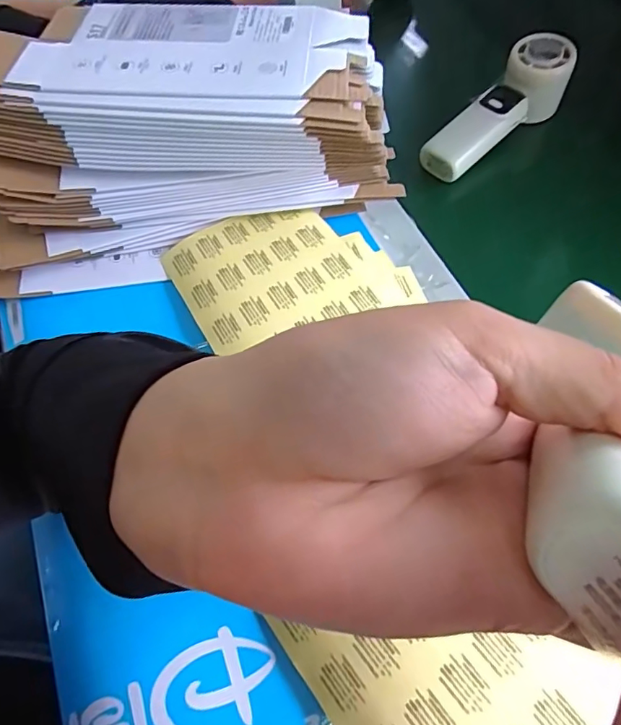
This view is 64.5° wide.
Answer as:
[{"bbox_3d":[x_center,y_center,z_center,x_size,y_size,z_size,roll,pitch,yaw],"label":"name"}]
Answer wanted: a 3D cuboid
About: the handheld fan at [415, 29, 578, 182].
[{"bbox_3d":[0.169,-0.226,0.454,0.159,0.044,0.051,-42,68,-1],"label":"handheld fan"}]

